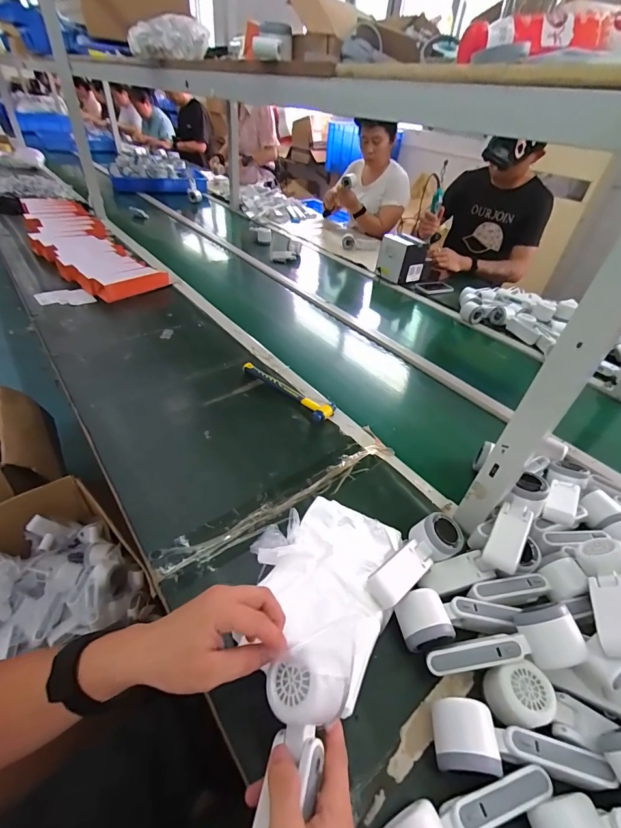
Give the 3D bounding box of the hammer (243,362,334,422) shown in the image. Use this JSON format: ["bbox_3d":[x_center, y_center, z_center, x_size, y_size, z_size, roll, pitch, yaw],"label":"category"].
[{"bbox_3d":[-0.052,-0.057,0.802,0.245,0.024,0.055,33,48,27],"label":"hammer"}]

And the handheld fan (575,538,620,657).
[{"bbox_3d":[0.365,0.219,0.442,0.046,0.049,0.154,17,43,14],"label":"handheld fan"}]

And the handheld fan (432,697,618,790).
[{"bbox_3d":[0.203,0.330,0.364,0.163,0.058,0.053,7,41,0],"label":"handheld fan"}]

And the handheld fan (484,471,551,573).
[{"bbox_3d":[0.289,0.149,0.508,0.159,0.038,0.053,-41,40,-21],"label":"handheld fan"}]

